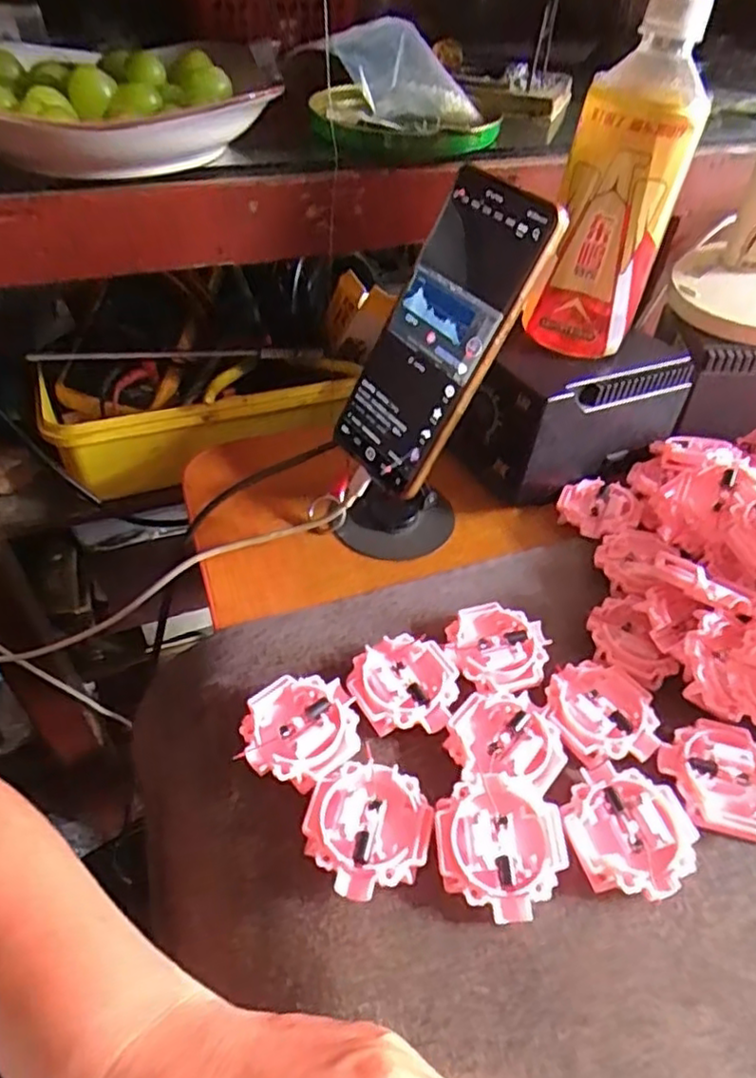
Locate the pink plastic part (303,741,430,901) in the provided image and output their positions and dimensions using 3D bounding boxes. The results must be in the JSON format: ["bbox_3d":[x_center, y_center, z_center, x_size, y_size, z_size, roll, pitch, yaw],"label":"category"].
[{"bbox_3d":[-0.004,0.123,0.284,0.052,0.016,0.051,34,52,28],"label":"pink plastic part"}]

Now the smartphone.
[{"bbox_3d":[0.031,-0.107,0.360,0.015,0.165,0.073,4,35,-44],"label":"smartphone"}]

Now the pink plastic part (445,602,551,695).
[{"bbox_3d":[0.064,0.060,0.355,0.052,0.014,0.053,2,45,-2],"label":"pink plastic part"}]

